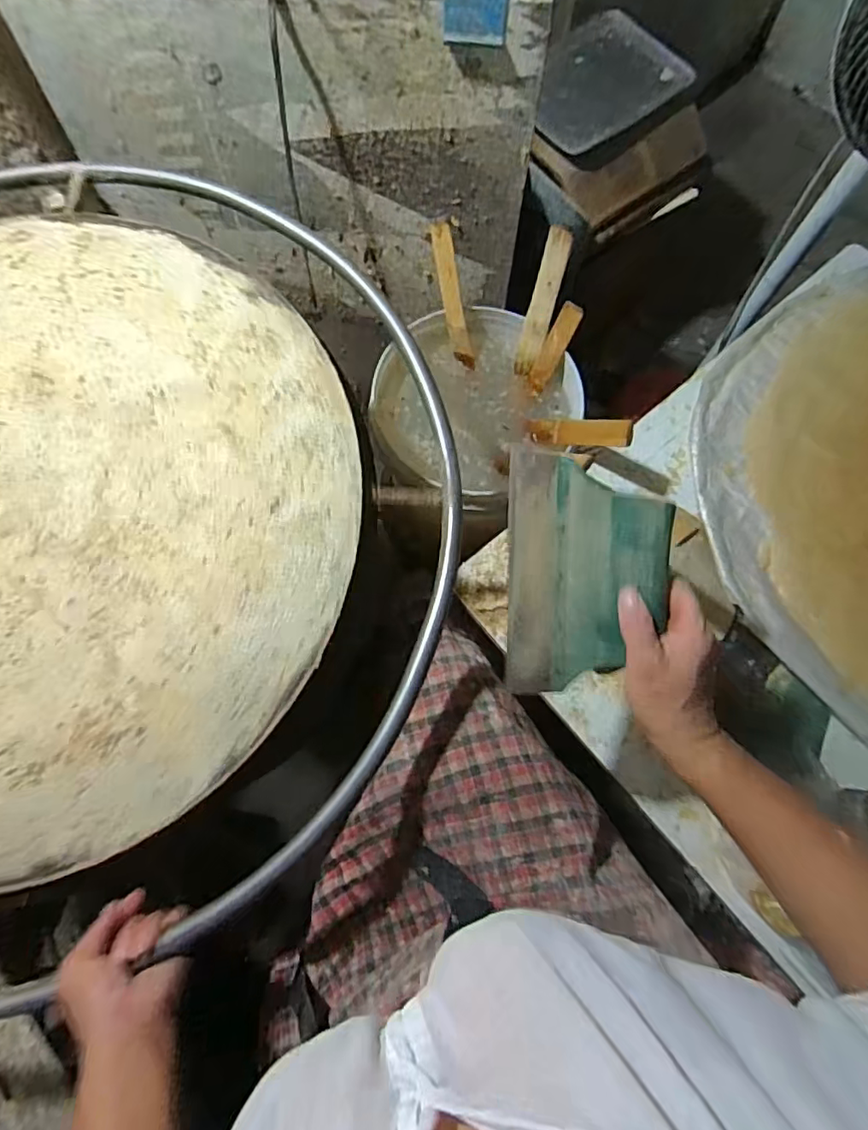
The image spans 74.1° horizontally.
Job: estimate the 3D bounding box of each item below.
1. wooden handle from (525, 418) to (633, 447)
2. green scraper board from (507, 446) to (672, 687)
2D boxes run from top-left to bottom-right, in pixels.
[{"bbox_3d":[0.181,-0.170,0.736,0.010,0.184,0.033,-4,104,-31],"label":"wooden handle"},{"bbox_3d":[0.117,0.010,0.451,0.123,0.006,0.192,4,97,27],"label":"green scraper board"}]

